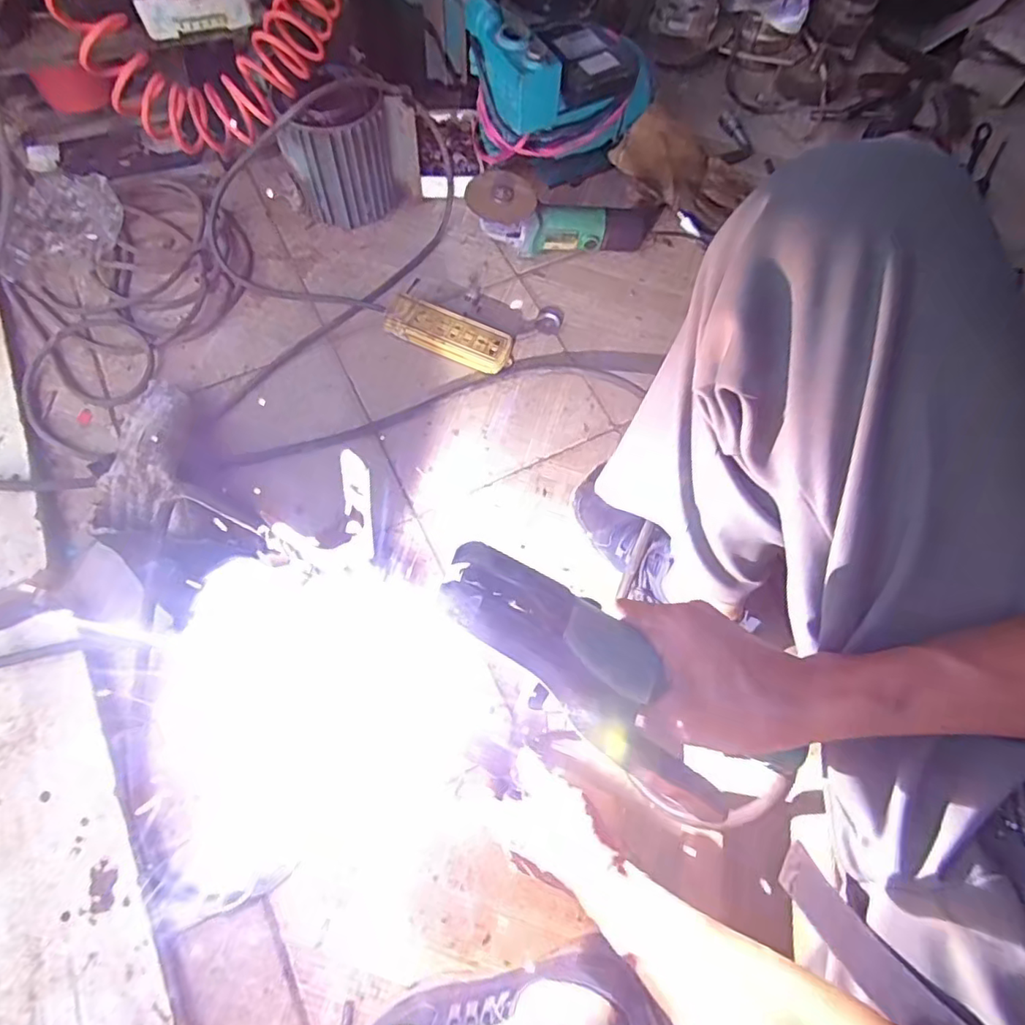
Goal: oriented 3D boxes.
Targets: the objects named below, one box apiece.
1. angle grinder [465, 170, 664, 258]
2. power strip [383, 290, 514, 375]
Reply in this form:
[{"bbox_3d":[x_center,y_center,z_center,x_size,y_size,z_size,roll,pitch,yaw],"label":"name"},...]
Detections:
[{"bbox_3d":[0.078,-0.432,0.867,0.305,0.083,0.087,0,68,-18],"label":"angle grinder"},{"bbox_3d":[-0.090,-0.249,0.809,0.184,0.029,0.064,22,69,6],"label":"power strip"}]

